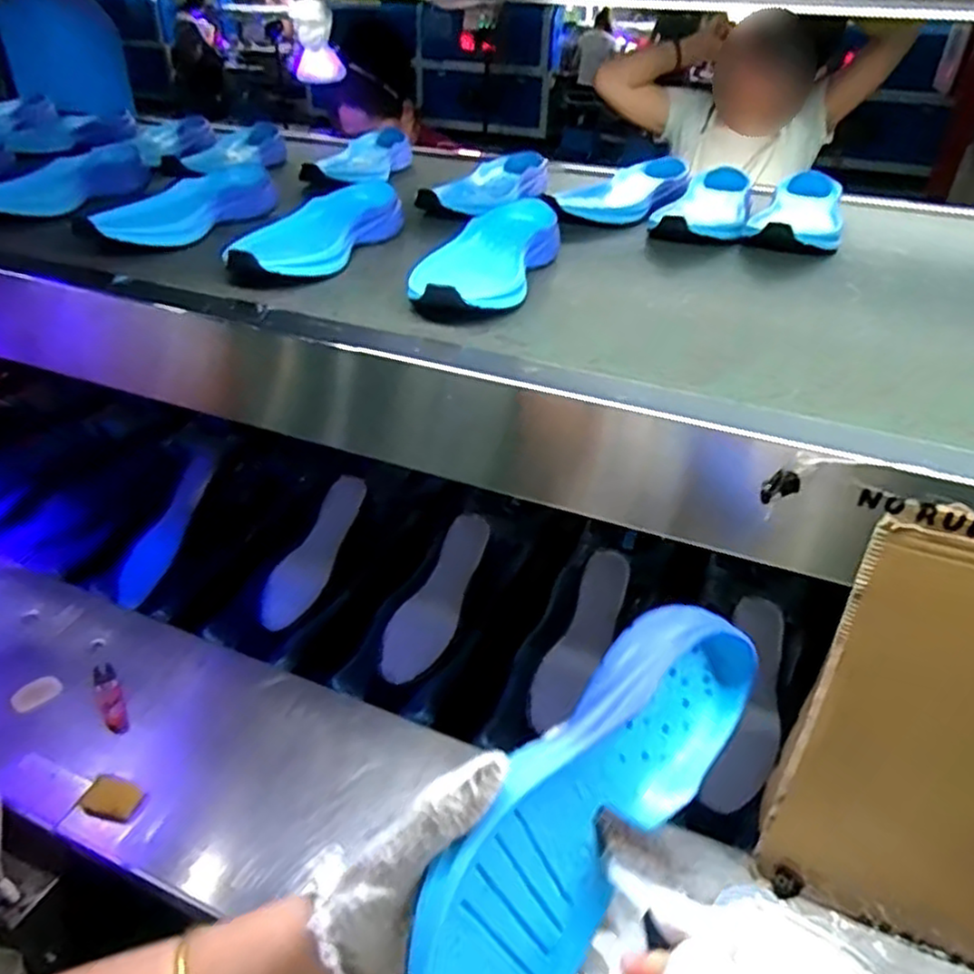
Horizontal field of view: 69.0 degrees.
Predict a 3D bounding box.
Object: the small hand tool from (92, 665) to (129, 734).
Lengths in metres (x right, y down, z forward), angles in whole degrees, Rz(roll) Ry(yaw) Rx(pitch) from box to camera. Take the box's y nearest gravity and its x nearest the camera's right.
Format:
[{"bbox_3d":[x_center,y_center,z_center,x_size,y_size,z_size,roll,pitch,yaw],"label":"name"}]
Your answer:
[{"bbox_3d":[-0.412,0.230,0.775,0.023,0.017,0.095,-23,43,-23],"label":"small hand tool"}]

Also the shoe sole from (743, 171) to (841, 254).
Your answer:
[{"bbox_3d":[0.373,-0.329,0.837,0.093,0.043,0.285,16,43,22],"label":"shoe sole"}]

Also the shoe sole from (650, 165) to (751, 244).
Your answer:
[{"bbox_3d":[0.262,-0.343,0.856,0.107,0.035,0.244,11,41,17],"label":"shoe sole"}]

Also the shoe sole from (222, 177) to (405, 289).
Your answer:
[{"bbox_3d":[-0.165,-0.259,0.710,0.101,0.042,0.247,5,40,11],"label":"shoe sole"}]

